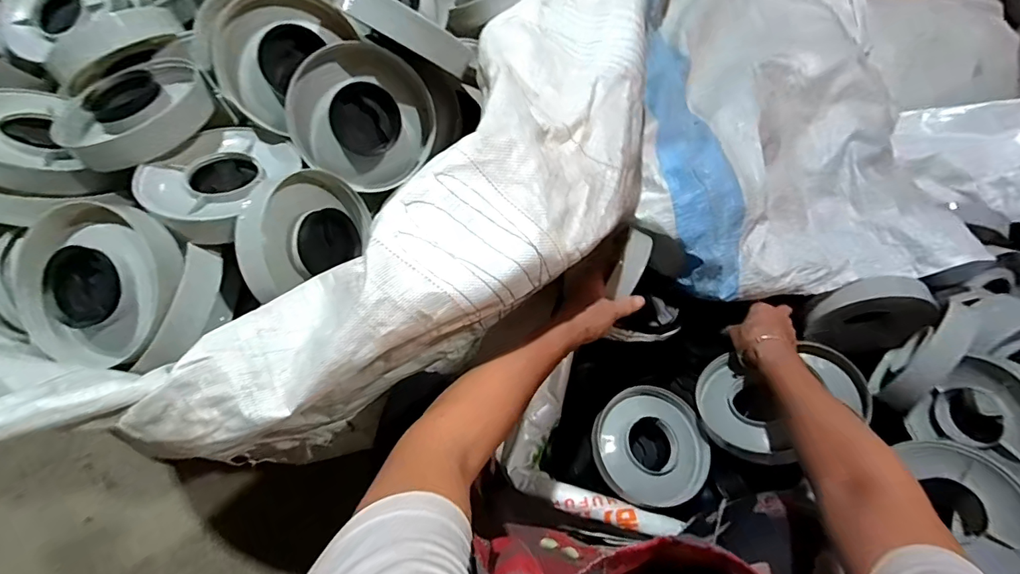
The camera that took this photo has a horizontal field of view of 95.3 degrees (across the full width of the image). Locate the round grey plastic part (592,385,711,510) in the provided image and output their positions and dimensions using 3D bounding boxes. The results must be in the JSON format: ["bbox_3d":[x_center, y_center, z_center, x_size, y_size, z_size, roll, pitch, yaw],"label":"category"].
[{"bbox_3d":[0.194,0.220,0.644,0.155,0.027,0.153,1,63,-2],"label":"round grey plastic part"}]

